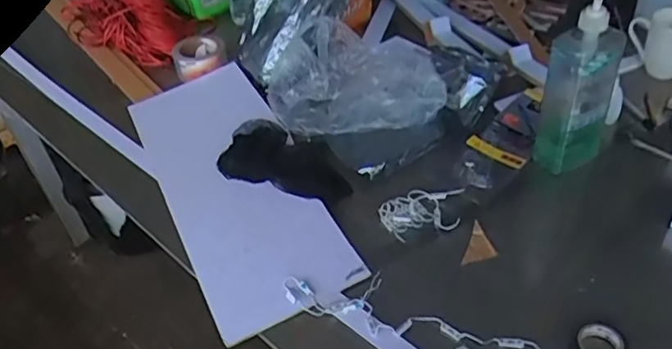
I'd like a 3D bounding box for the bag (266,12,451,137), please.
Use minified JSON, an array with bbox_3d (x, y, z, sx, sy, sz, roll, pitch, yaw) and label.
[{"bbox_3d":[0.029,-0.144,0.922,0.245,0.123,0.130,13,44,18],"label":"bag"}]

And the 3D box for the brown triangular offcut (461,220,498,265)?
[{"bbox_3d":[0.197,0.096,0.805,0.038,0.008,0.063,16,56,17],"label":"brown triangular offcut"}]

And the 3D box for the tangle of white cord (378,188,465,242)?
[{"bbox_3d":[0.124,0.053,0.843,0.119,0.017,0.073,-9,42,-7],"label":"tangle of white cord"}]

